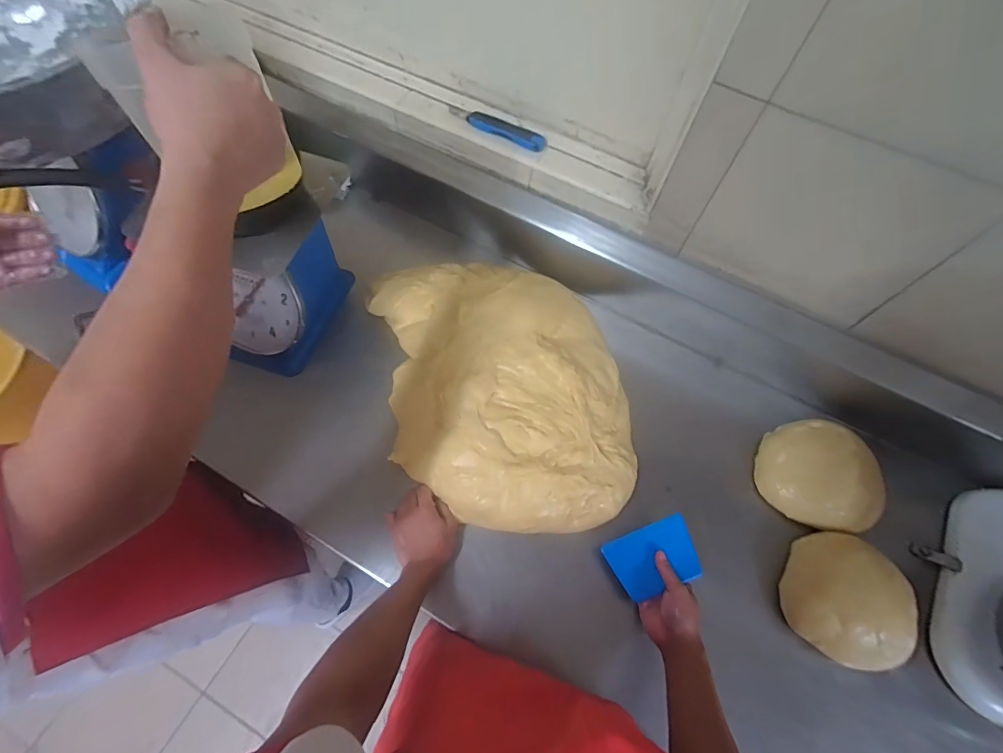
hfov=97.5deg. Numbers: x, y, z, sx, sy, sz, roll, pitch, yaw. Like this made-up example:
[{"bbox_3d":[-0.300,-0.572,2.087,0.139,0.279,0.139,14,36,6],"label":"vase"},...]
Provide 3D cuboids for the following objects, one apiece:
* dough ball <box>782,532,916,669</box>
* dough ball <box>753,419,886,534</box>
[{"bbox_3d":[0.513,0.329,0.650,0.160,0.084,0.174,28,65,10],"label":"dough ball"},{"bbox_3d":[0.531,0.162,0.732,0.169,0.063,0.179,1,63,-3],"label":"dough ball"}]

